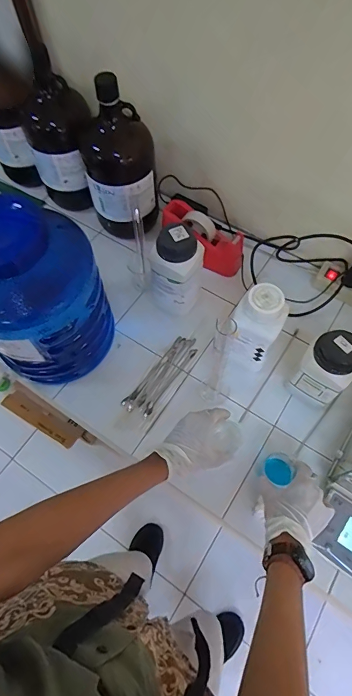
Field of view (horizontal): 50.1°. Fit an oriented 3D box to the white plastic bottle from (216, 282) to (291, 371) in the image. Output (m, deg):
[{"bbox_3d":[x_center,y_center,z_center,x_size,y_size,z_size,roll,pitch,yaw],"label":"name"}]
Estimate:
[{"bbox_3d":[0.149,-0.028,0.704,0.075,0.223,0.077,30,68,15],"label":"white plastic bottle"}]

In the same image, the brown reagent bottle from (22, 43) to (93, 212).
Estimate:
[{"bbox_3d":[-0.267,-0.481,0.883,0.143,0.314,0.157,-20,65,-8],"label":"brown reagent bottle"}]

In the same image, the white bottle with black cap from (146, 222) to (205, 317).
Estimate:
[{"bbox_3d":[-0.004,-0.163,0.767,0.113,0.199,0.105,-6,64,-2],"label":"white bottle with black cap"}]

